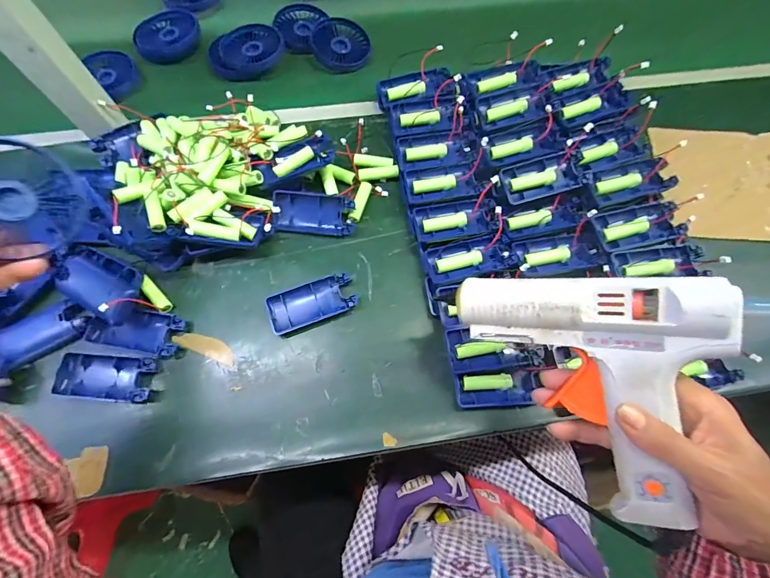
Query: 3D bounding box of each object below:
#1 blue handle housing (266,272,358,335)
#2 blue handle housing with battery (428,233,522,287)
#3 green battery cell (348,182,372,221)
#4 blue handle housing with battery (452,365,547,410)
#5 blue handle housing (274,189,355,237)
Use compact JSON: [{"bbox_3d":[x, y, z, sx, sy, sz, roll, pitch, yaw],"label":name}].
[{"bbox_3d":[-0.080,0.015,0.412,0.093,0.013,0.044,-20,73,-9],"label":"blue handle housing"},{"bbox_3d":[0.093,-0.031,0.423,0.096,0.038,0.048,-12,72,-7],"label":"blue handle housing with battery"},{"bbox_3d":[-0.029,-0.105,0.451,0.014,0.012,0.049,18,71,4],"label":"green battery cell"},{"bbox_3d":[0.115,0.102,0.383,0.084,0.023,0.035,-6,71,-5],"label":"blue handle housing with battery"},{"bbox_3d":[-0.084,-0.087,0.439,0.090,0.018,0.048,7,100,-3],"label":"blue handle housing"}]

